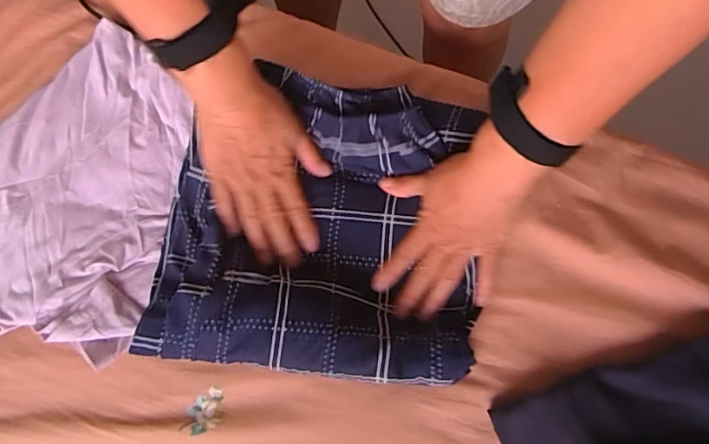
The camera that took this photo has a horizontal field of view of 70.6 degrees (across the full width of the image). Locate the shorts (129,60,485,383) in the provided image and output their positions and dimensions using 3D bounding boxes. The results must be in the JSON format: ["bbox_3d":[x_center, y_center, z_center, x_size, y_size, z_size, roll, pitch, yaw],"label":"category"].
[{"bbox_3d":[-0.034,-0.003,0.435,0.273,0.043,0.257,4,80,2],"label":"shorts"}]

